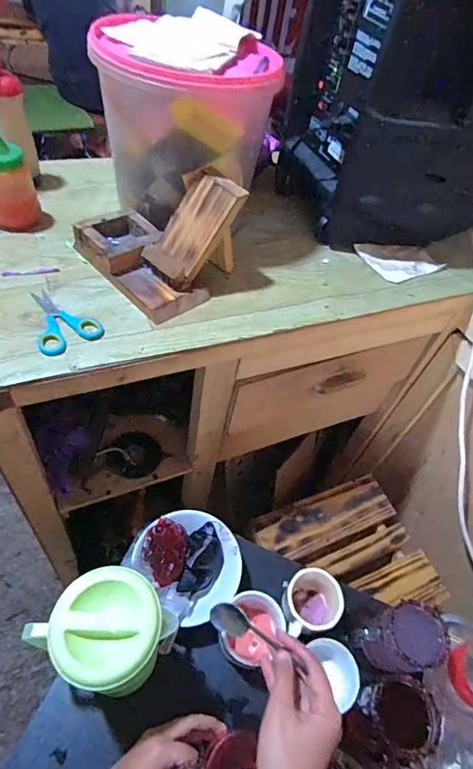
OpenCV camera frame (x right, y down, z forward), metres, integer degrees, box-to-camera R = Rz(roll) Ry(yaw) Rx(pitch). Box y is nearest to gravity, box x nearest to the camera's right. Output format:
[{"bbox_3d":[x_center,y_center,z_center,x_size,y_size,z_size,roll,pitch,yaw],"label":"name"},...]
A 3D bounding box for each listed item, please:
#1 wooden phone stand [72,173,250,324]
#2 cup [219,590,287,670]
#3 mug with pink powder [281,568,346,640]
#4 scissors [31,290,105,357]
[{"bbox_3d":[-0.106,-0.216,0.597,0.198,0.124,0.166,40,55,22],"label":"wooden phone stand"},{"bbox_3d":[0.023,0.341,0.596,0.094,0.062,0.083,23,52,9],"label":"cup"},{"bbox_3d":[0.105,0.316,0.622,0.078,0.081,0.076,-3,53,-12],"label":"mug with pink powder"},{"bbox_3d":[-0.225,-0.086,0.544,0.077,0.008,0.110,-27,61,-27],"label":"scissors"}]

